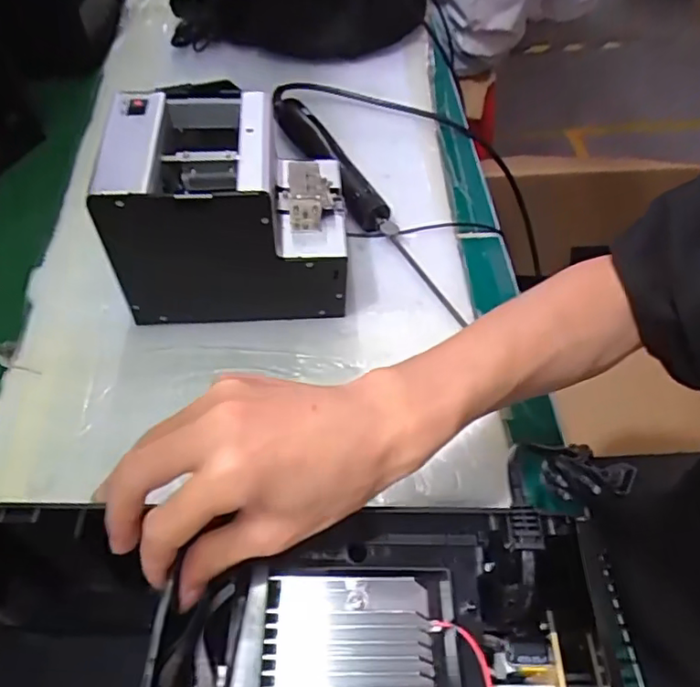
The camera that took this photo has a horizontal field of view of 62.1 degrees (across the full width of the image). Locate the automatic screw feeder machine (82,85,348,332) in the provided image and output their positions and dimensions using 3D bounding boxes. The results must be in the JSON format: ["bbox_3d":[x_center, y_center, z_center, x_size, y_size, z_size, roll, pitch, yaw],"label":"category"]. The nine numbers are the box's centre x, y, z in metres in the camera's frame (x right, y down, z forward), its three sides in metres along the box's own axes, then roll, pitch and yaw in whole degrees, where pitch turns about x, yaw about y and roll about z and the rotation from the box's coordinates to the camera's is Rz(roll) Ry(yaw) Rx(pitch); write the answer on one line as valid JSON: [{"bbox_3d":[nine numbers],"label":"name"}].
[{"bbox_3d":[-0.096,-0.108,0.483,0.179,0.145,0.127,-3,53,-1],"label":"automatic screw feeder machine"}]

